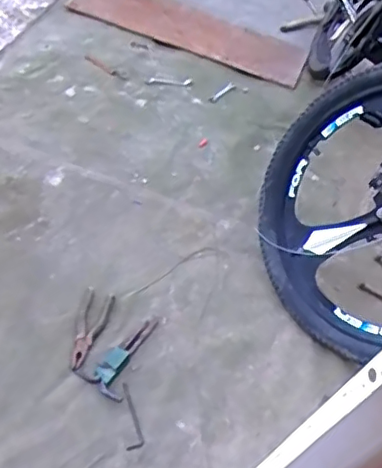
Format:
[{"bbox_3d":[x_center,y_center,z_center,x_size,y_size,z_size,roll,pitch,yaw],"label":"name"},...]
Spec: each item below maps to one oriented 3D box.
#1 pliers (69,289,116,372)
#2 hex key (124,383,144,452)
[{"bbox_3d":[-0.186,0.171,1.057,0.053,0.008,0.170,15,47,2],"label":"pliers"},{"bbox_3d":[-0.097,0.301,0.968,0.027,0.008,0.114,-2,49,-14],"label":"hex key"}]

